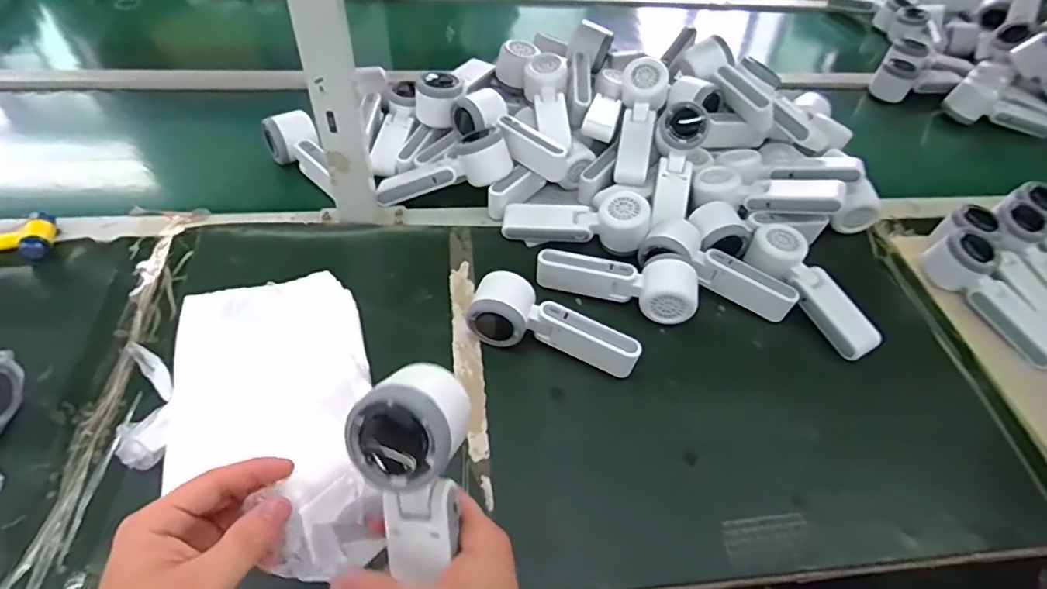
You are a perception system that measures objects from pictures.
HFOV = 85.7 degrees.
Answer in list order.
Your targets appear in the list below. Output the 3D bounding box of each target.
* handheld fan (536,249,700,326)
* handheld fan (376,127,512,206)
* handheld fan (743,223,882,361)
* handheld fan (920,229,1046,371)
[{"bbox_3d":[0.099,-0.017,0.604,0.169,0.051,0.058,14,49,7],"label":"handheld fan"},{"bbox_3d":[-0.096,-0.147,0.675,0.161,0.048,0.055,-20,50,7],"label":"handheld fan"},{"bbox_3d":[0.313,-0.005,0.615,0.049,0.056,0.165,-24,55,-23],"label":"handheld fan"},{"bbox_3d":[0.527,0.001,0.621,0.053,0.061,0.163,-15,52,-17],"label":"handheld fan"}]

